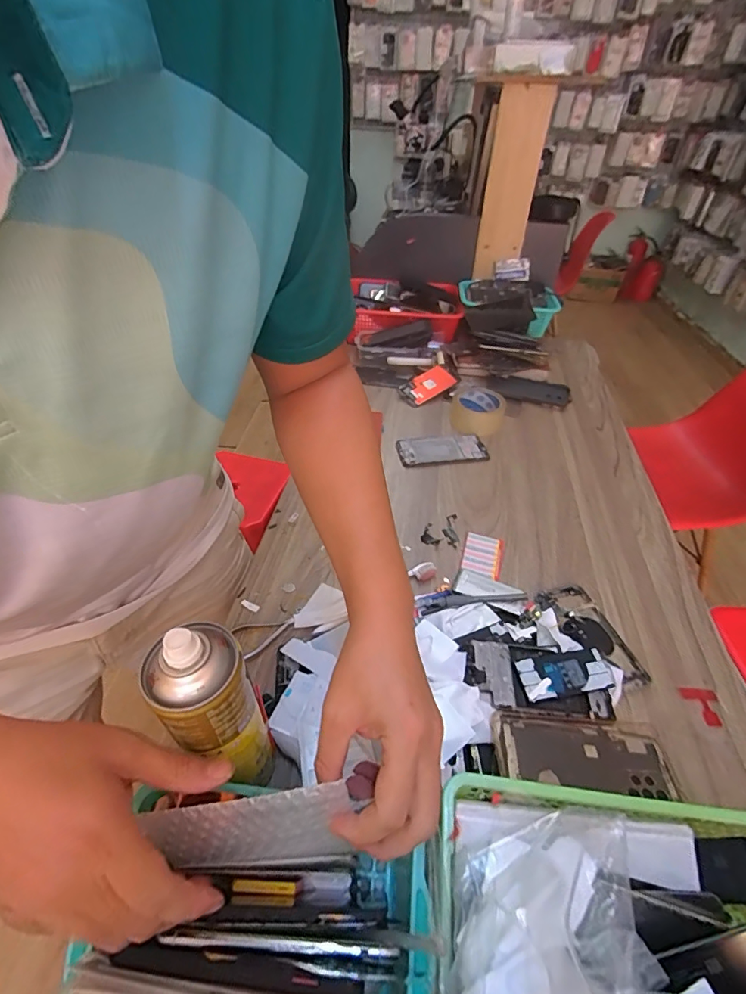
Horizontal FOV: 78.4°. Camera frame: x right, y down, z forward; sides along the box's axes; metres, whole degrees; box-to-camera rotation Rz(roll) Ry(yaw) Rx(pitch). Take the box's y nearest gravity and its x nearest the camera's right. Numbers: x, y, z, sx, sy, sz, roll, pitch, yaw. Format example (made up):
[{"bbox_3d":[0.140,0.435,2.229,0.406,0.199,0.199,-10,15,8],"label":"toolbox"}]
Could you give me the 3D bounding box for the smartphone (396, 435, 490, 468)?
[{"bbox_3d":[0.121,-0.087,0.818,0.156,0.009,0.080,-5,43,-8],"label":"smartphone"}]

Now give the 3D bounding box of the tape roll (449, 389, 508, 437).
[{"bbox_3d":[0.201,-0.162,0.875,0.099,0.043,0.106,1,43,-1],"label":"tape roll"}]

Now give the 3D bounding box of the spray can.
[{"bbox_3d":[-0.117,0.161,0.340,0.060,0.185,0.055,1,43,-1],"label":"spray can"}]

